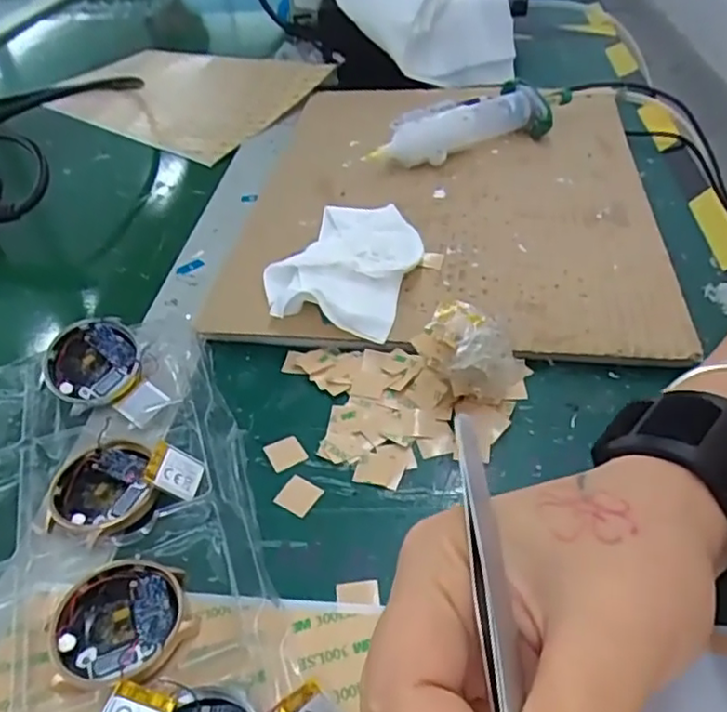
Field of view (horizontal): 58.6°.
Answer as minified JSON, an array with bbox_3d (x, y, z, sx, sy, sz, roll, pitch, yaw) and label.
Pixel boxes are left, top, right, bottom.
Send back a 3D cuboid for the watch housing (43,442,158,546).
[{"bbox_3d":[-0.107,0.055,0.267,0.042,0.008,0.046,-9,42,-2],"label":"watch housing"}]

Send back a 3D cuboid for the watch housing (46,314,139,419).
[{"bbox_3d":[-0.130,0.003,0.313,0.042,0.007,0.044,0,69,0],"label":"watch housing"}]

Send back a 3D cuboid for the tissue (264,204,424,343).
[{"bbox_3d":[-0.008,-0.052,0.362,0.073,0.026,0.110,10,44,19],"label":"tissue"}]

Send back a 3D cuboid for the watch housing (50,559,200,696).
[{"bbox_3d":[-0.084,0.092,0.224,0.046,0.007,0.043,-4,42,4],"label":"watch housing"}]

